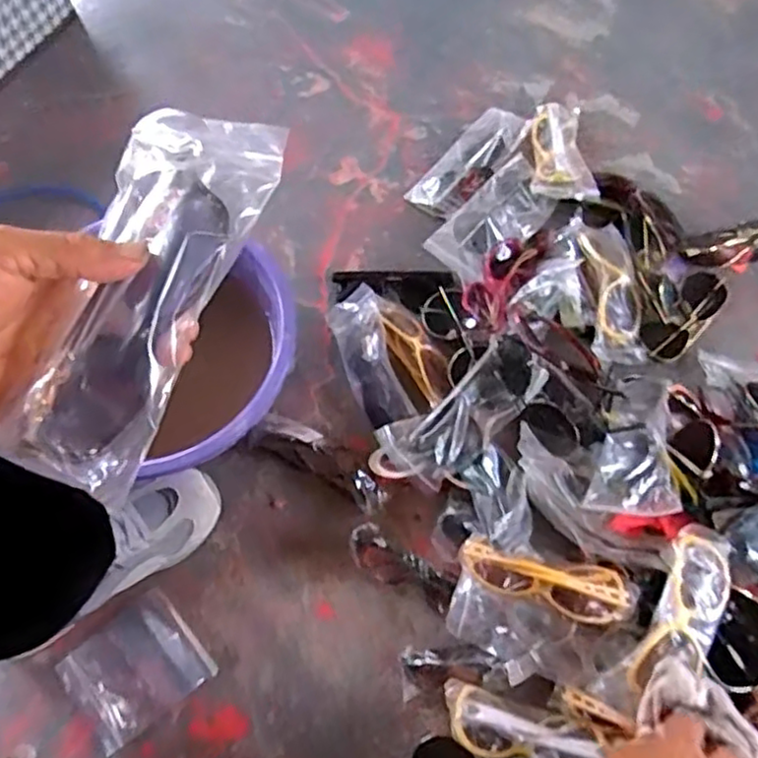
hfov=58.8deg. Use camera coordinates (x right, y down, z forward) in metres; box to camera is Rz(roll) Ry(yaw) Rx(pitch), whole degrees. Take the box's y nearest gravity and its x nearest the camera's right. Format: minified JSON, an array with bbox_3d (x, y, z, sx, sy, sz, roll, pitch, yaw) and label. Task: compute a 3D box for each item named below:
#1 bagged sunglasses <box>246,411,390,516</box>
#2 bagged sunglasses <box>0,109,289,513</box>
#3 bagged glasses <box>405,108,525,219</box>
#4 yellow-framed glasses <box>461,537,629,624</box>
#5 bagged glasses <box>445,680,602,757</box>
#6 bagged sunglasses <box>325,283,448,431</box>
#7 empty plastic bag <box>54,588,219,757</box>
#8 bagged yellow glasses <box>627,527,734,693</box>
[{"bbox_3d":[-0.061,0.082,0.701,0.154,0.031,0.048,28,70,13],"label":"bagged sunglasses"},{"bbox_3d":[-0.102,-0.043,0.290,0.070,0.025,0.178,14,67,10],"label":"bagged sunglasses"},{"bbox_3d":[0.121,-0.285,0.876,0.077,0.027,0.190,39,73,17],"label":"bagged glasses"},{"bbox_3d":[0.144,0.181,0.603,0.143,0.048,0.051,11,67,6],"label":"yellow-framed glasses"},{"bbox_3d":[0.122,0.308,0.578,0.143,0.047,0.051,16,66,9],"label":"bagged glasses"},{"bbox_3d":[0.009,-0.033,0.752,0.108,0.041,0.177,-24,66,-10],"label":"bagged sunglasses"},{"bbox_3d":[-0.228,0.273,0.632,0.115,0.009,0.099,-37,70,-14],"label":"empty plastic bag"},{"bbox_3d":[0.255,0.194,0.569,0.060,0.032,0.148,33,71,15],"label":"bagged yellow glasses"}]

